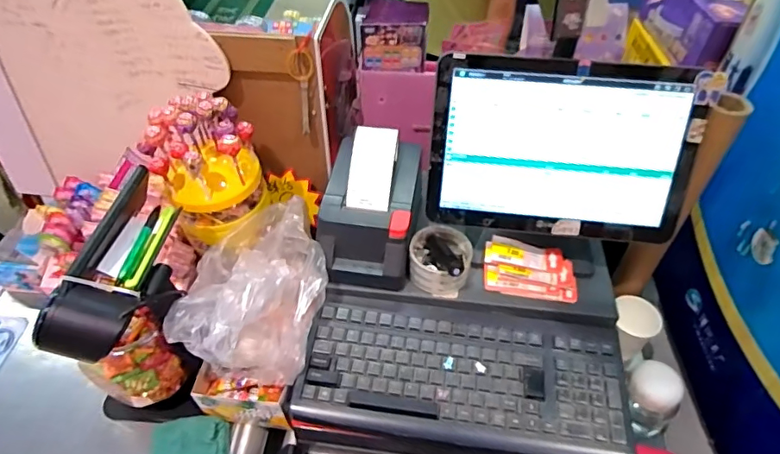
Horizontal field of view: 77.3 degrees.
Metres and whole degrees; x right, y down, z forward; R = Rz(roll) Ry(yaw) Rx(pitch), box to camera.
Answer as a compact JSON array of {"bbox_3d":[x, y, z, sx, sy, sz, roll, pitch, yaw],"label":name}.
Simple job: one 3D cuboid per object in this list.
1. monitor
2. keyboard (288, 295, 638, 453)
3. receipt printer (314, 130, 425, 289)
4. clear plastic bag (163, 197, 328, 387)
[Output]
[{"bbox_3d":[0.198,-0.088,0.565,0.292,0.198,0.023,6,18,6],"label":"monitor"},{"bbox_3d":[0.087,0.181,0.600,0.384,0.040,0.170,7,47,5],"label":"keyboard"},{"bbox_3d":[-0.027,-0.027,0.670,0.132,0.147,0.181,7,47,4],"label":"receipt printer"},{"bbox_3d":[-0.173,0.089,0.650,0.179,0.141,0.239,-1,47,-2],"label":"clear plastic bag"}]

